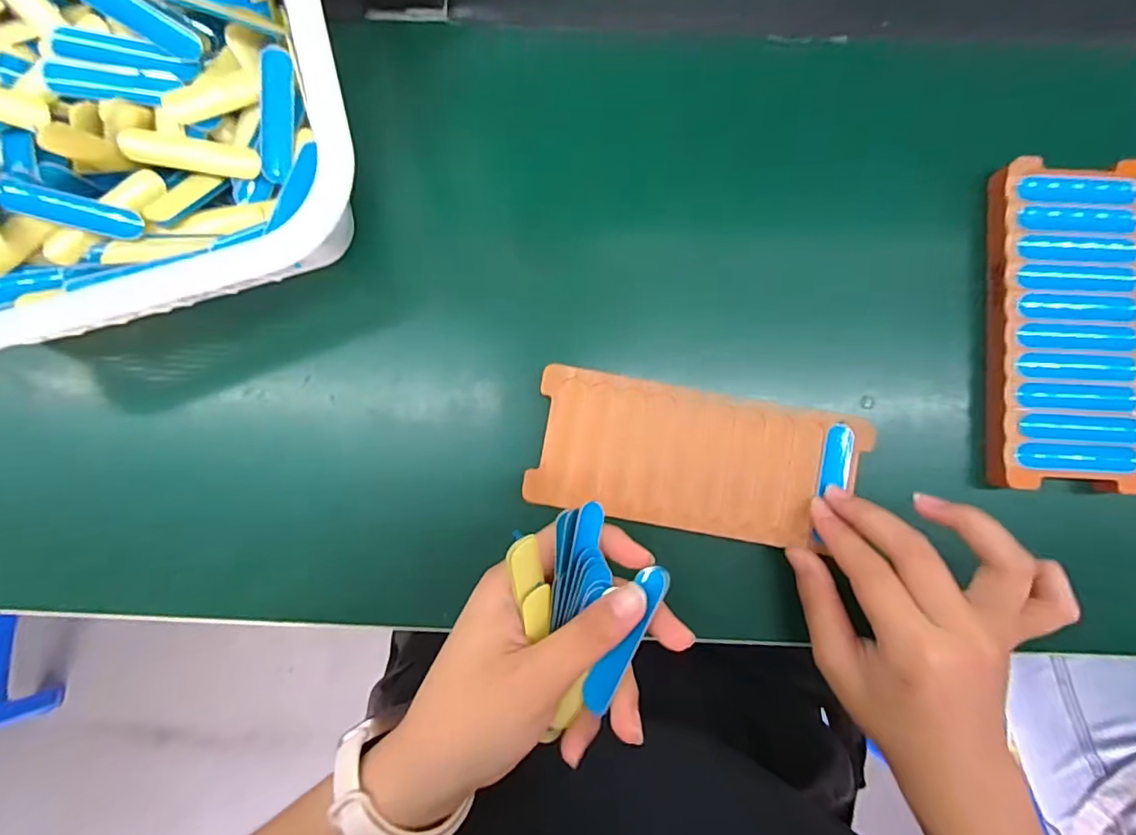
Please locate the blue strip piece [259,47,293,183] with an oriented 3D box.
[{"bbox_3d":[-0.145,-0.150,0.264,0.015,0.005,0.060,9,105,1],"label":"blue strip piece"}]

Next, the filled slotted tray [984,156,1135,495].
[{"bbox_3d":[0.268,-0.048,0.289,0.075,0.020,0.170,2,87,1],"label":"filled slotted tray"}]

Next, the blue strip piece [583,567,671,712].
[{"bbox_3d":[0.023,0.090,0.219,0.015,0.004,0.062,21,81,43],"label":"blue strip piece"}]

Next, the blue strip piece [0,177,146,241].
[{"bbox_3d":[-0.234,-0.098,0.250,0.064,0.011,0.015,13,87,1],"label":"blue strip piece"}]

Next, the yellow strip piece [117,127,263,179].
[{"bbox_3d":[-0.186,-0.132,0.265,0.062,0.006,0.016,5,87,-13],"label":"yellow strip piece"}]

